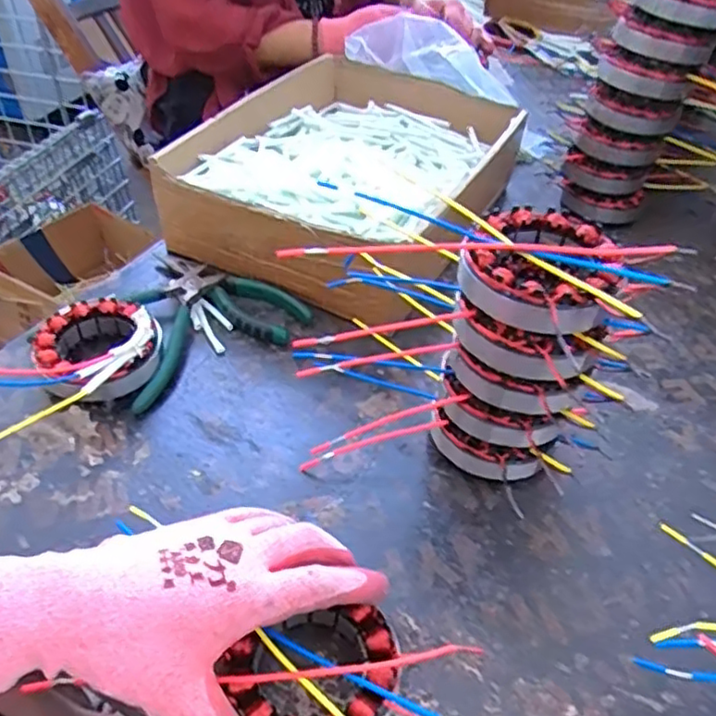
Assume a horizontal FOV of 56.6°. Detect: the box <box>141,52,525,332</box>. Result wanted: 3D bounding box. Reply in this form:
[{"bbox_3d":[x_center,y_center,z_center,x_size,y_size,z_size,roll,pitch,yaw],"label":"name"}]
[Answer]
[{"bbox_3d":[-0.003,-0.185,0.643,0.236,0.084,0.320,23,46,20],"label":"box"}]

